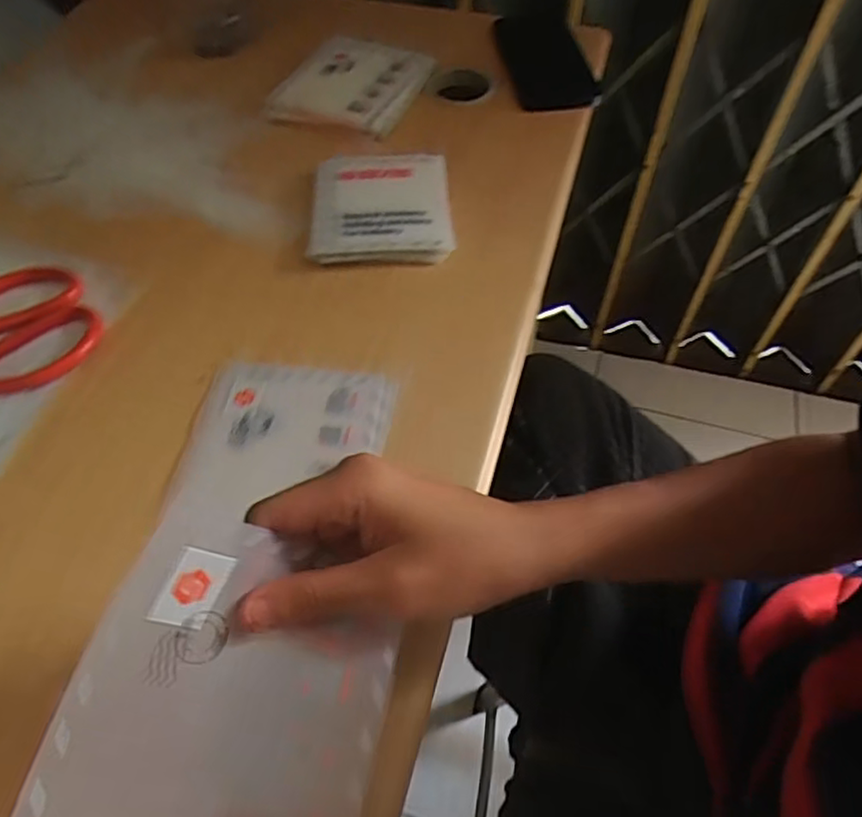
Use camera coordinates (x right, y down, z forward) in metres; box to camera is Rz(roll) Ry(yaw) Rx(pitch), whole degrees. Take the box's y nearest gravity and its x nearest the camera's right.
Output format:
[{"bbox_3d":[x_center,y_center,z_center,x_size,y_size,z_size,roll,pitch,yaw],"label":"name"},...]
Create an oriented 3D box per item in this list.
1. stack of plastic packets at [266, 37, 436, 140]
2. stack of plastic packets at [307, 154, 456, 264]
[{"bbox_3d":[-0.070,-0.297,0.589,0.116,0.018,0.132,16,56,11],"label":"stack of plastic packets"},{"bbox_3d":[-0.038,-0.157,0.493,0.103,0.015,0.118,-3,55,-2],"label":"stack of plastic packets"}]

